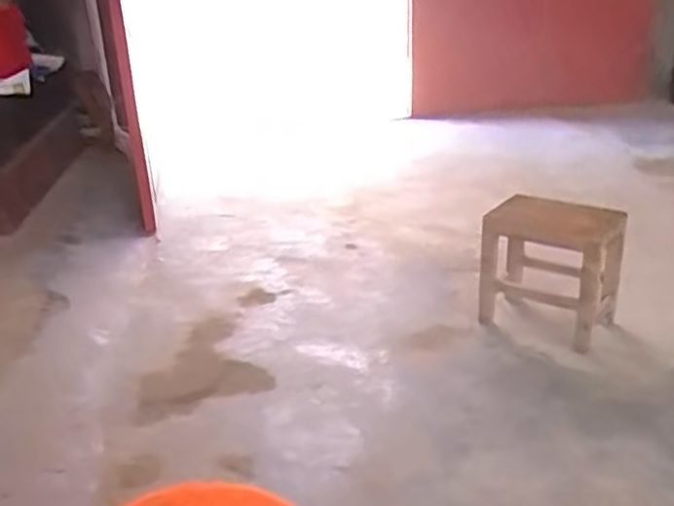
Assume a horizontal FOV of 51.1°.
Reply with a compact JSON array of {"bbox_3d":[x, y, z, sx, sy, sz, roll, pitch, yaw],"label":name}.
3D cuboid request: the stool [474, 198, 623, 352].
[{"bbox_3d":[0.514,0.031,1.700,0.300,0.311,0.213,15,31,36],"label":"stool"}]

